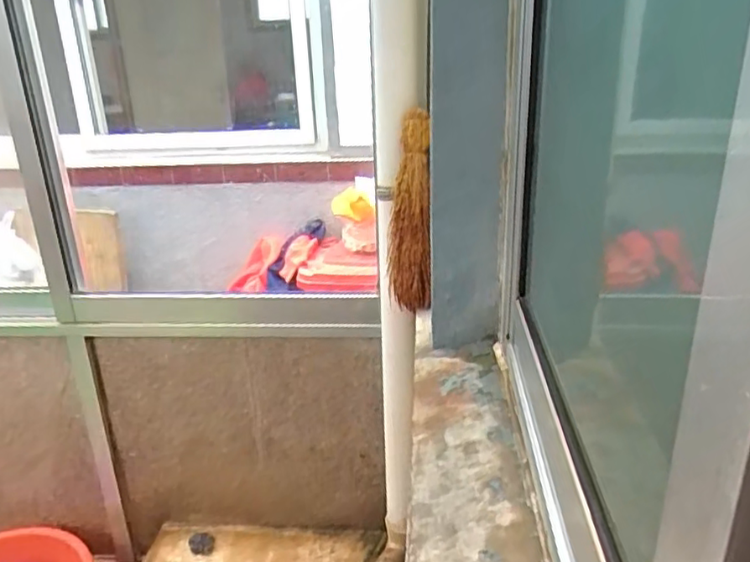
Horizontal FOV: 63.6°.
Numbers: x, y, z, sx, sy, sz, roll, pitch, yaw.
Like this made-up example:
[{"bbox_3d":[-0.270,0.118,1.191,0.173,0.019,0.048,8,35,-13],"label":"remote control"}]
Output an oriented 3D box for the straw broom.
[{"bbox_3d":[0.056,-0.115,1.022,0.078,0.329,0.097,2,-2,11],"label":"straw broom"}]

